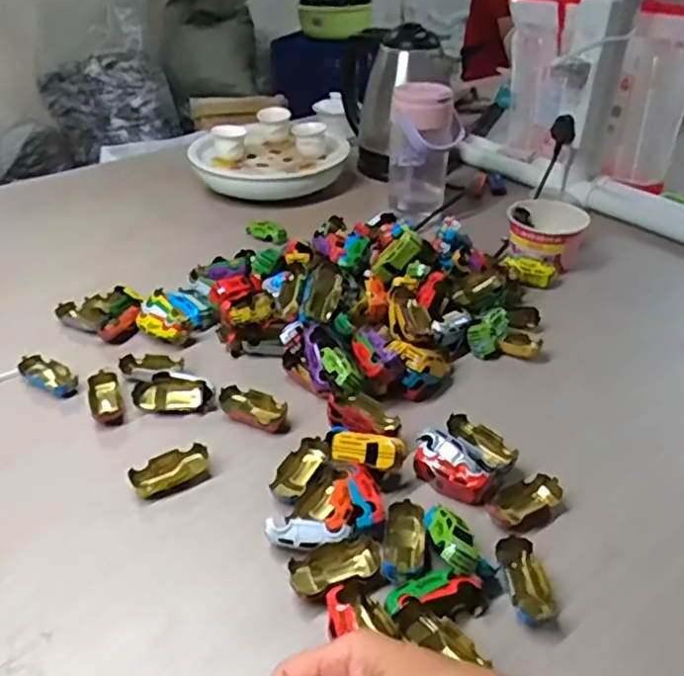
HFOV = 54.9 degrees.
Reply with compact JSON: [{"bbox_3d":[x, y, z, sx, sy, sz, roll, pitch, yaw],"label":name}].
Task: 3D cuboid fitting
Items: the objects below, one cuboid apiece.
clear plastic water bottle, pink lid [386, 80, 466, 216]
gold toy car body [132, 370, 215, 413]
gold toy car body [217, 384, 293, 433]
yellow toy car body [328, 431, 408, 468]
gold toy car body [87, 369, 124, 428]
[{"bbox_3d":[0.111,-0.249,0.903,0.094,0.178,0.085,6,36,9],"label":"clear plastic water bottle, pink lid"},{"bbox_3d":[-0.157,0.051,0.612,0.072,0.024,0.028,6,36,9],"label":"gold toy car body"},{"bbox_3d":[-0.080,0.067,0.601,0.064,0.025,0.035,19,39,25],"label":"gold toy car body"},{"bbox_3d":[0.019,0.090,0.534,0.066,0.019,0.021,3,33,27],"label":"yellow toy car body"},{"bbox_3d":[-0.223,0.054,0.616,0.026,0.014,0.061,-13,37,-18],"label":"gold toy car body"}]

